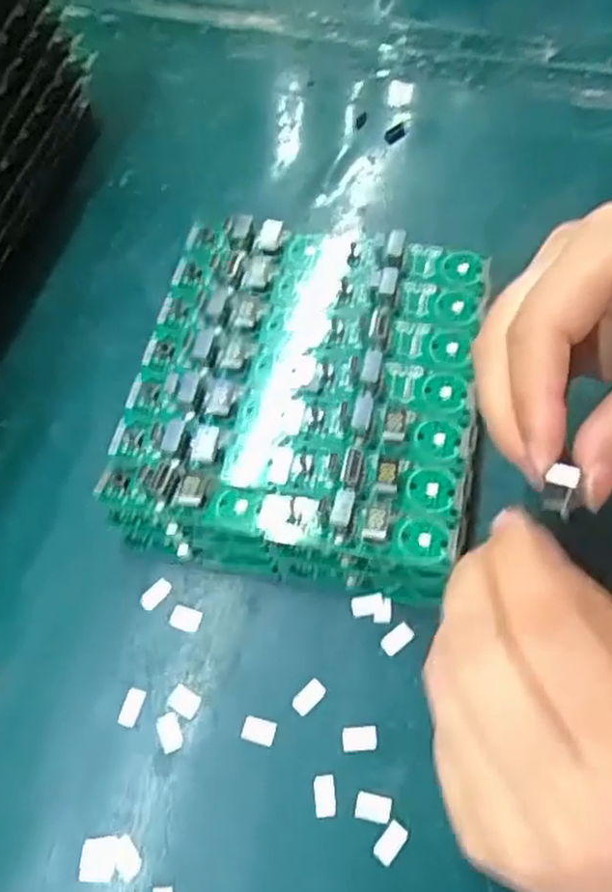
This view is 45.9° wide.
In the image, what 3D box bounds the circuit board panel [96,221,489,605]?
[{"bbox_3d":[-0.002,-0.024,0.305,0.137,0.040,0.153,9,63,7],"label":"circuit board panel"}]

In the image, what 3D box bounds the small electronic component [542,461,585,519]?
[{"bbox_3d":[0.070,0.012,0.197,0.009,0.006,0.014,10,63,7],"label":"small electronic component"}]

